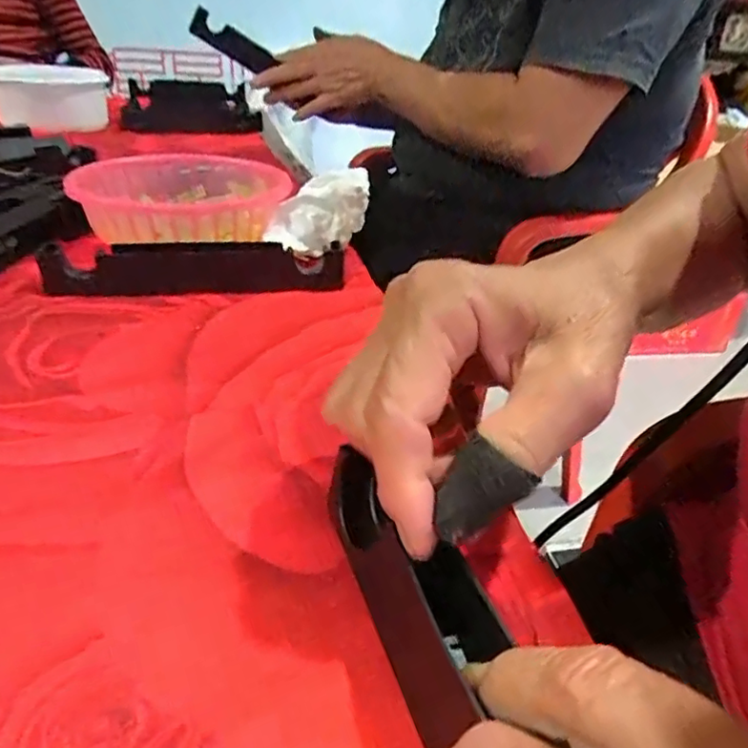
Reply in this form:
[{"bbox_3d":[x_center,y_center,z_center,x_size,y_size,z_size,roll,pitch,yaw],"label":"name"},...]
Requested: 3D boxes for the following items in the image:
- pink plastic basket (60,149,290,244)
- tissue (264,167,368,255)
[{"bbox_3d":[-0.155,-0.138,0.500,0.164,0.052,0.166,-11,33,-26],"label":"pink plastic basket"},{"bbox_3d":[-0.045,-0.124,0.475,0.076,0.066,0.044,2,30,-6],"label":"tissue"}]

